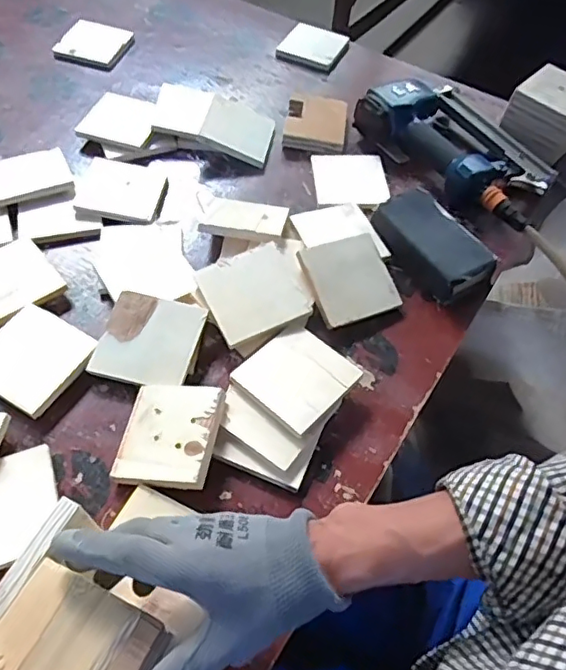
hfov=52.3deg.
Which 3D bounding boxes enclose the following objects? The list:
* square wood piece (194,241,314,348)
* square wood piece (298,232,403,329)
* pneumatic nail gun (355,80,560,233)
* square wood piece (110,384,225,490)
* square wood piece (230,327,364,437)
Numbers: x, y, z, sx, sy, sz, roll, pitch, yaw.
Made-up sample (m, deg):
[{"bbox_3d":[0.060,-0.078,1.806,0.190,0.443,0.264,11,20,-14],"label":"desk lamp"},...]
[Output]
[{"bbox_3d":[-0.029,-0.043,0.580,0.091,0.007,0.089,-24,71,-11],"label":"square wood piece"},{"bbox_3d":[0.072,-0.060,0.610,0.092,0.013,0.089,-18,81,-24],"label":"square wood piece"},{"bbox_3d":[0.236,-0.248,0.743,0.147,0.058,0.259,-36,67,-23],"label":"pneumatic nail gun"},{"bbox_3d":[-0.099,0.086,0.507,0.083,0.011,0.091,1,56,17],"label":"square wood piece"},{"bbox_3d":[0.014,0.038,0.544,0.087,0.005,0.090,39,63,20],"label":"square wood piece"}]

